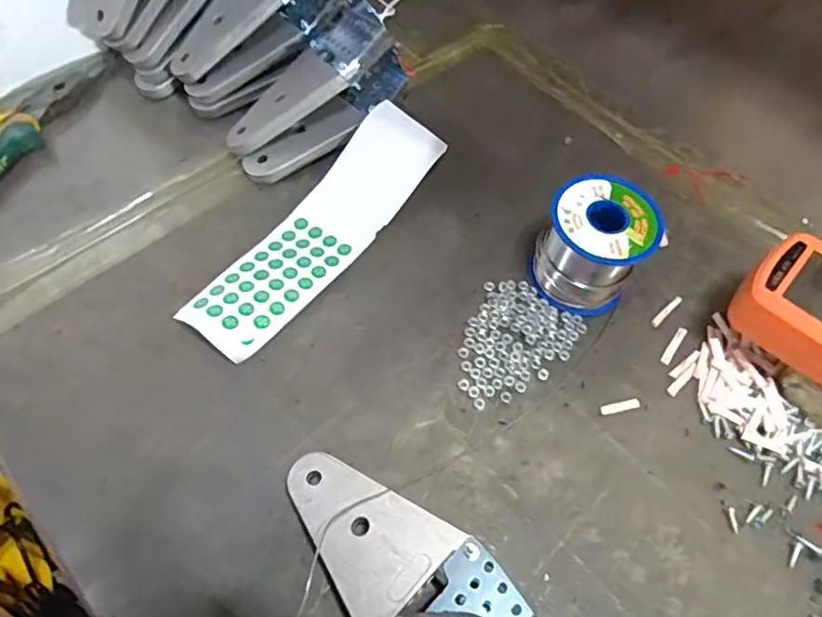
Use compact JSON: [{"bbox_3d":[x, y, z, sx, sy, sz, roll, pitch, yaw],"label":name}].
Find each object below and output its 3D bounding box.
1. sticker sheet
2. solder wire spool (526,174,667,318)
[{"bbox_3d":[-0.058,-0.056,0.390,0.061,0.025,0.213,32,63,14],"label":"sticker sheet"},{"bbox_3d":[0.115,-0.039,0.368,0.063,0.063,0.061,1,60,-2],"label":"solder wire spool"}]

